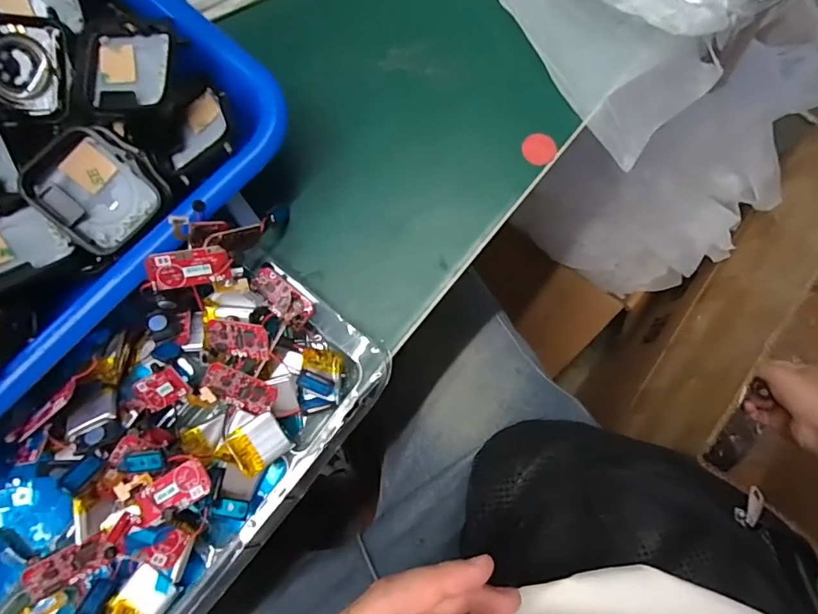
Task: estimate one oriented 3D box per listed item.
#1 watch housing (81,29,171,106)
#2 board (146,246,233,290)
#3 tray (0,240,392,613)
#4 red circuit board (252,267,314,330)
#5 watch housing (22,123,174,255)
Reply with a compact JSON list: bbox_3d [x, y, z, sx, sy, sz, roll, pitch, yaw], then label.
[{"bbox_3d":[-0.112,-0.094,0.193,0.033,0.007,0.033,0,79,1],"label":"watch housing"},{"bbox_3d":[-0.082,-0.014,0.181,0.028,0.004,0.014,-13,119,-18],"label":"board"},{"bbox_3d":[-0.124,0.091,0.181,0.097,0.045,0.256,43,82,8],"label":"tray"},{"bbox_3d":[-0.054,-0.004,0.203,0.028,0.007,0.013,42,82,8],"label":"red circuit board"},{"bbox_3d":[-0.117,-0.045,0.181,0.038,0.009,0.042,-45,103,-7],"label":"watch housing"}]

